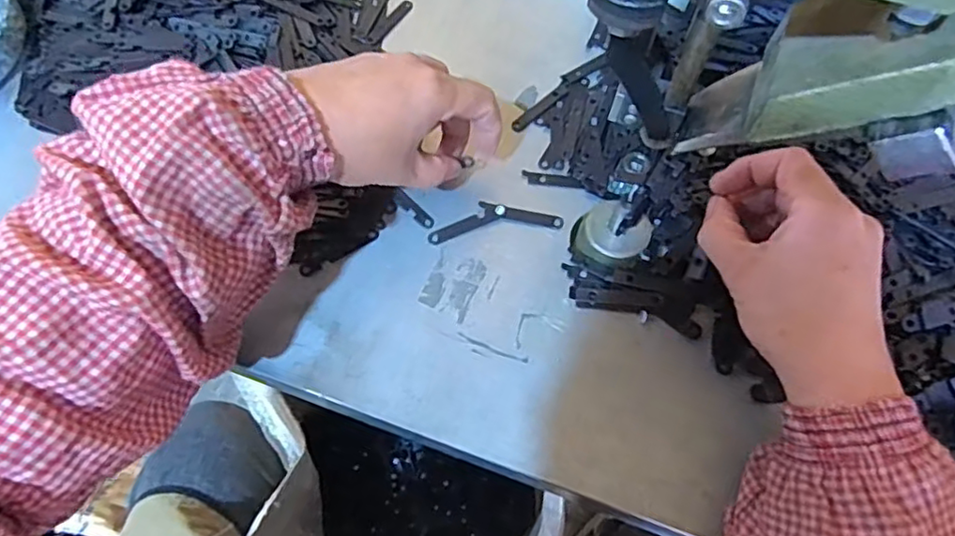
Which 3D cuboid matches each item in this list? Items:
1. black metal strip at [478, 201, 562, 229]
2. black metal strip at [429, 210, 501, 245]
[{"bbox_3d":[0.028,-0.034,0.402,0.053,0.007,0.009,11,67,4],"label":"black metal strip"},{"bbox_3d":[-0.009,-0.026,0.397,0.045,0.004,0.009,-22,69,-11],"label":"black metal strip"}]

